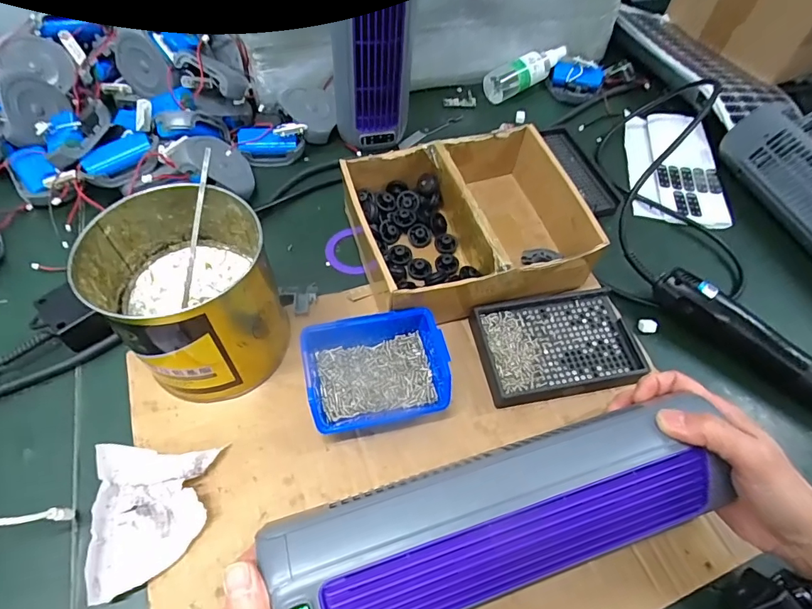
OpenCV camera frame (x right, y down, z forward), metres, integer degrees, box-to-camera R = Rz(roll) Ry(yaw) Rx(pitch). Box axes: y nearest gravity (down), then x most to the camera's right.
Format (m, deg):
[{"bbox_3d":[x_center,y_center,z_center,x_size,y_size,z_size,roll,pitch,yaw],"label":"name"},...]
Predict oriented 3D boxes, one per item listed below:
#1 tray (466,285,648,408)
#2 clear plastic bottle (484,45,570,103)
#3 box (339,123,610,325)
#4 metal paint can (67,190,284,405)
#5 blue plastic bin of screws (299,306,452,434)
[{"bbox_3d":[0.137,0.036,0.425,0.141,0.027,0.094,-8,58,-10],"label":"tray"},{"bbox_3d":[0.170,-0.322,0.641,0.134,0.033,0.036,-30,63,-8],"label":"clear plastic bottle"},{"bbox_3d":[0.057,-0.080,0.454,0.202,0.064,0.175,-13,59,-13],"label":"box"},{"bbox_3d":[-0.163,-0.007,0.370,0.125,0.117,0.114,2,57,-3],"label":"metal paint can"},{"bbox_3d":[-0.025,0.053,0.384,0.111,0.046,0.087,-8,58,-10],"label":"blue plastic bin of screws"}]

